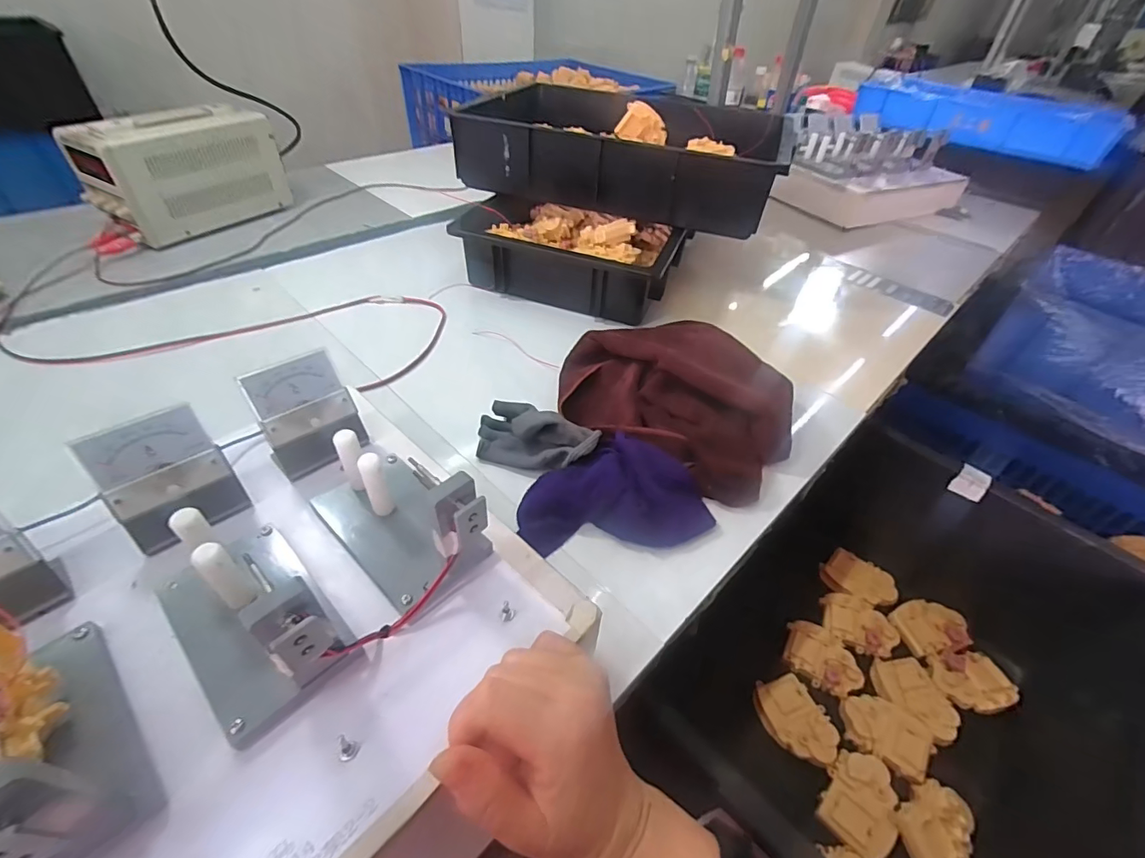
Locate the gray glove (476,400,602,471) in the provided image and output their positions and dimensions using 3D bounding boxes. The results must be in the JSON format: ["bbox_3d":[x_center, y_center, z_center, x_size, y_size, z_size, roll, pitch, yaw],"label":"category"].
[{"bbox_3d":[-0.036,0.007,0.469,0.122,0.043,0.053,5,41,25],"label":"gray glove"}]

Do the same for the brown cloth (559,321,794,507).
[{"bbox_3d":[0.112,-0.047,0.539,0.260,0.061,0.210,24,47,19],"label":"brown cloth"}]

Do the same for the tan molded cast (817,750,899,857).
[{"bbox_3d":[0.313,0.402,0.526,0.068,0.011,0.093,27,48,22],"label":"tan molded cast"}]

